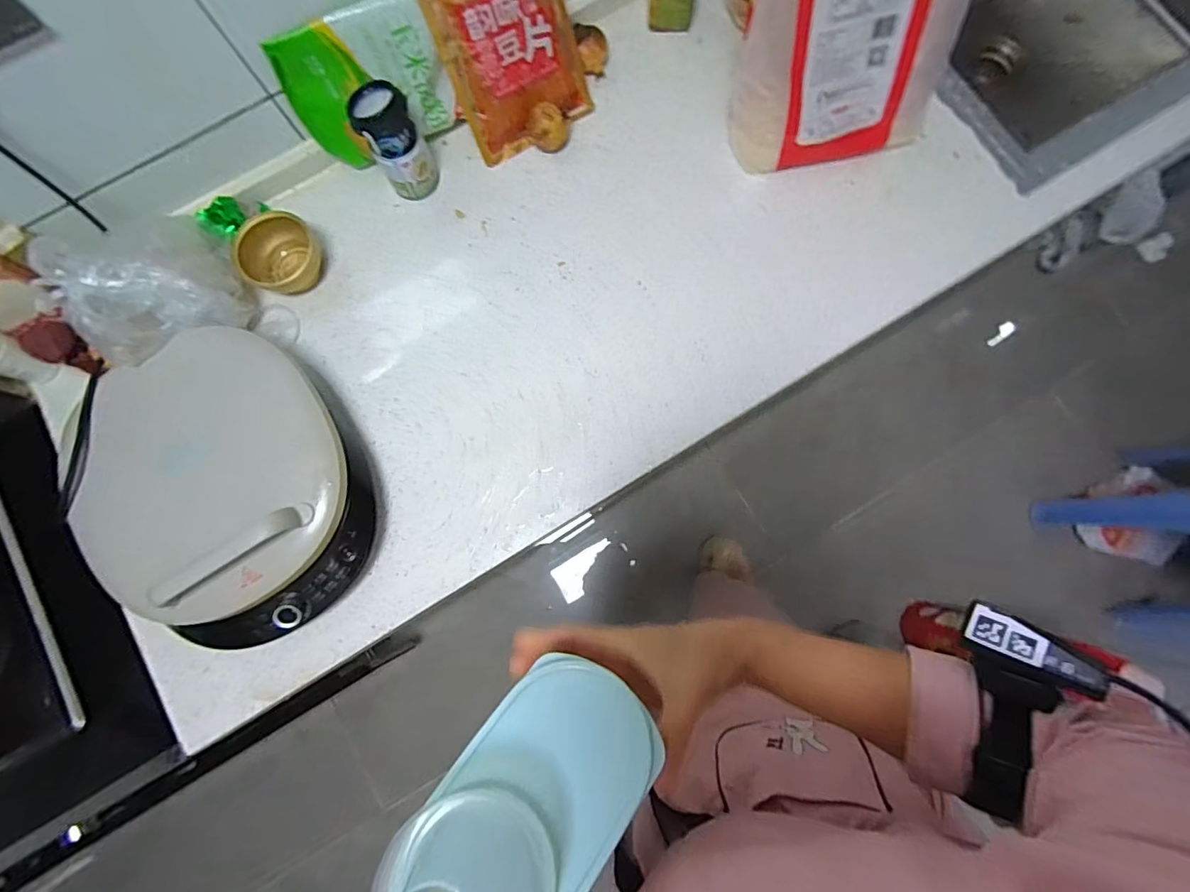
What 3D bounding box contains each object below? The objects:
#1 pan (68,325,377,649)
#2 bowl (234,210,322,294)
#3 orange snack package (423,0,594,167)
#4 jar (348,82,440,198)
[{"bbox_3d":[-0.409,0.051,0.585,0.282,0.129,0.326,-38,80,-5],"label":"pan"},{"bbox_3d":[-0.408,-0.247,0.675,0.092,0.048,0.102,-30,82,-5],"label":"bowl"},{"bbox_3d":[-0.107,-0.513,0.635,0.173,0.245,0.023,-33,44,-11],"label":"orange snack package"},{"bbox_3d":[-0.247,-0.381,0.651,0.069,0.130,0.074,0,81,0],"label":"jar"}]

